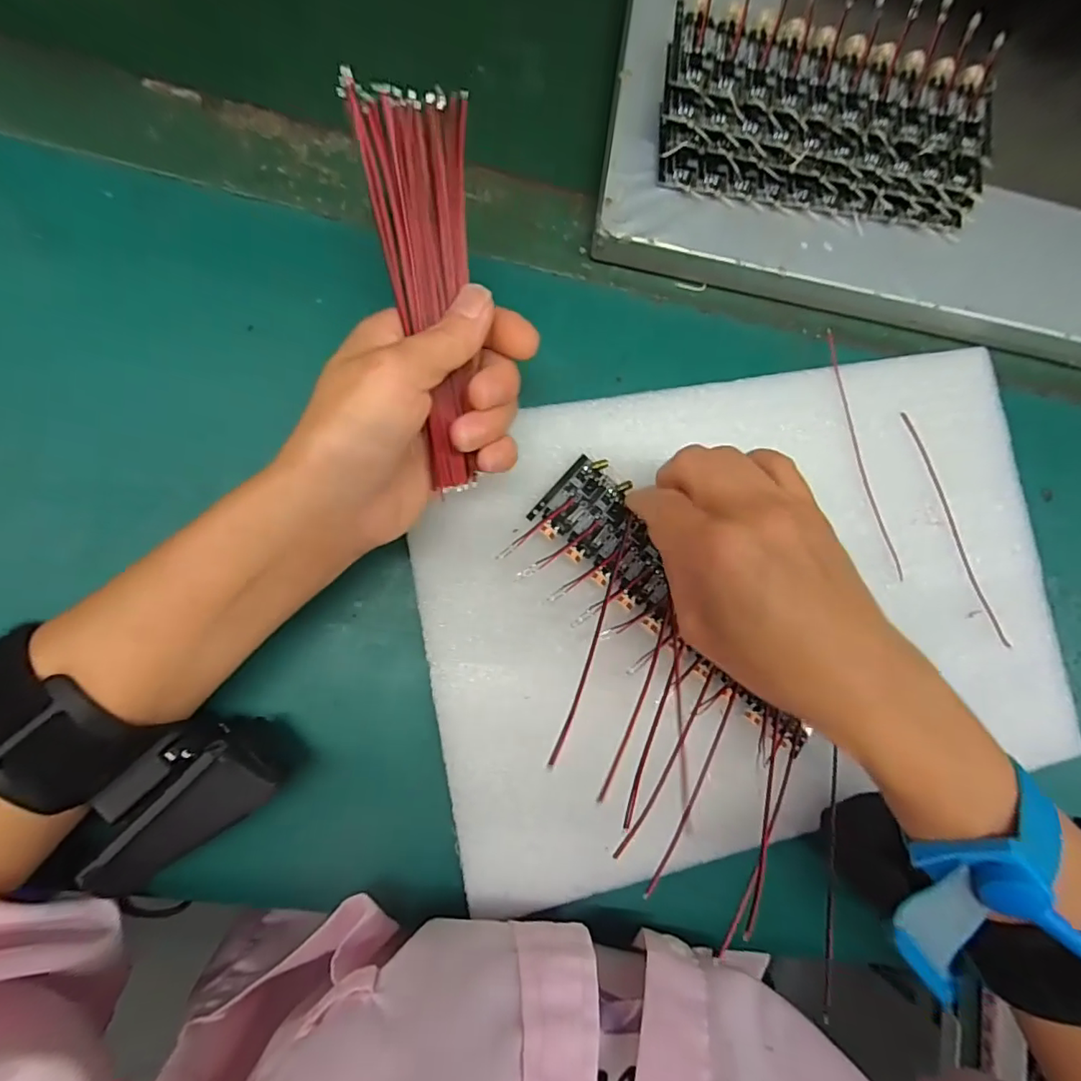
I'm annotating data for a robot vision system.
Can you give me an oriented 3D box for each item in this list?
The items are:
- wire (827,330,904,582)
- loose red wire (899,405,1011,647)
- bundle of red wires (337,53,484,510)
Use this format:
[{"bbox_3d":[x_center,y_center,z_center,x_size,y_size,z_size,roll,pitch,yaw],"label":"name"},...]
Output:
[{"bbox_3d":[0.162,-0.044,0.273,0.007,0.004,0.130,-14,87,-8],"label":"wire"},{"bbox_3d":[0.212,-0.006,0.276,0.005,0.004,0.128,-21,88,-8],"label":"loose red wire"},{"bbox_3d":[-0.039,-0.085,0.194,0.035,0.027,0.136,-6,103,-7],"label":"bundle of red wires"}]

